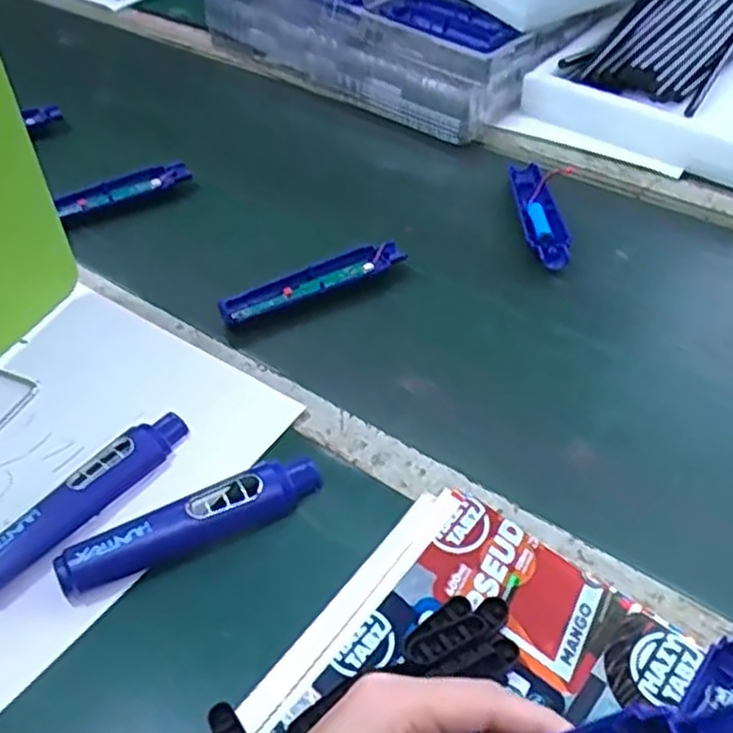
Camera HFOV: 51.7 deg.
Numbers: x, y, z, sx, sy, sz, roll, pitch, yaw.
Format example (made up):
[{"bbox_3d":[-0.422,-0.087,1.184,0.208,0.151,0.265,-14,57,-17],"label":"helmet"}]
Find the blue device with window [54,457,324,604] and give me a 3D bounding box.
[{"bbox_3d":[-0.111,0.099,0.489,0.170,0.031,0.032,-22,52,-19],"label":"blue device with window"}]

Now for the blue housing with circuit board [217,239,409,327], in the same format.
[{"bbox_3d":[-0.047,-0.075,0.675,0.174,0.019,0.034,-21,52,-19],"label":"blue housing with circuit board"}]

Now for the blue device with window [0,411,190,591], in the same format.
[{"bbox_3d":[-0.188,0.090,0.501,0.034,0.029,0.167,26,53,21],"label":"blue device with window"}]

